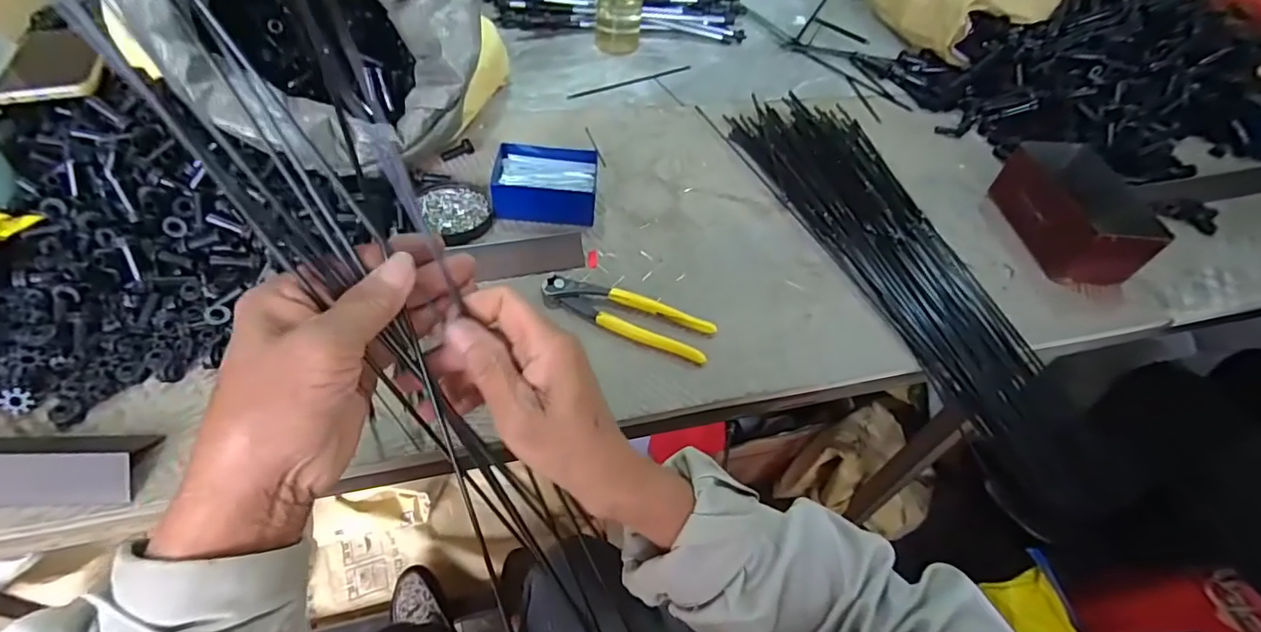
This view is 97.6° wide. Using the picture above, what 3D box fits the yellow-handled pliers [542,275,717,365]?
[{"bbox_3d":[-0.004,-0.001,0.514,0.161,0.020,0.046,18,52,7],"label":"yellow-handled pliers"}]

